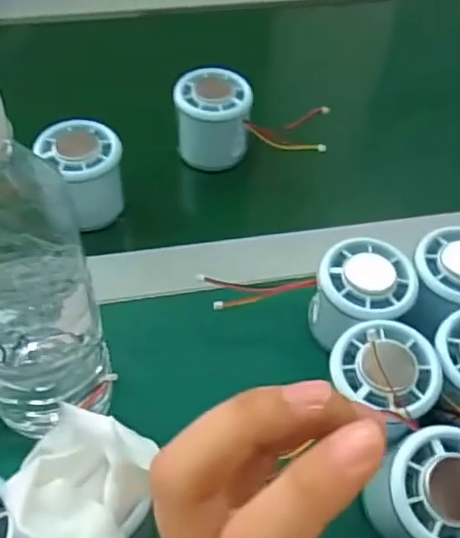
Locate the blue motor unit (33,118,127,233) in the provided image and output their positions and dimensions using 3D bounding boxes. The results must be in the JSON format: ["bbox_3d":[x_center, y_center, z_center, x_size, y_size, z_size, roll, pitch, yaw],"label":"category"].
[{"bbox_3d":[-0.103,-0.065,0.443,0.056,0.056,0.058,-25,58,-21],"label":"blue motor unit"}]

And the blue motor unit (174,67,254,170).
[{"bbox_3d":[-0.013,-0.117,0.487,0.056,0.056,0.051,3,53,-2],"label":"blue motor unit"}]

